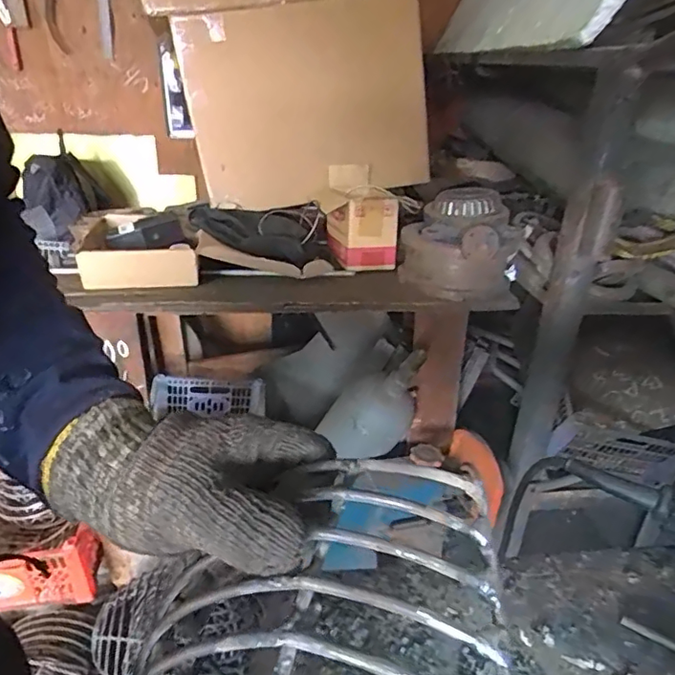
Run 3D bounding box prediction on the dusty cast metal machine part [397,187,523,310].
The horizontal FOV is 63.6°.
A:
[{"bbox_3d":[0.236,-0.172,1.051,0.229,0.187,0.165,7,27,9],"label":"dusty cast metal machine part"}]

